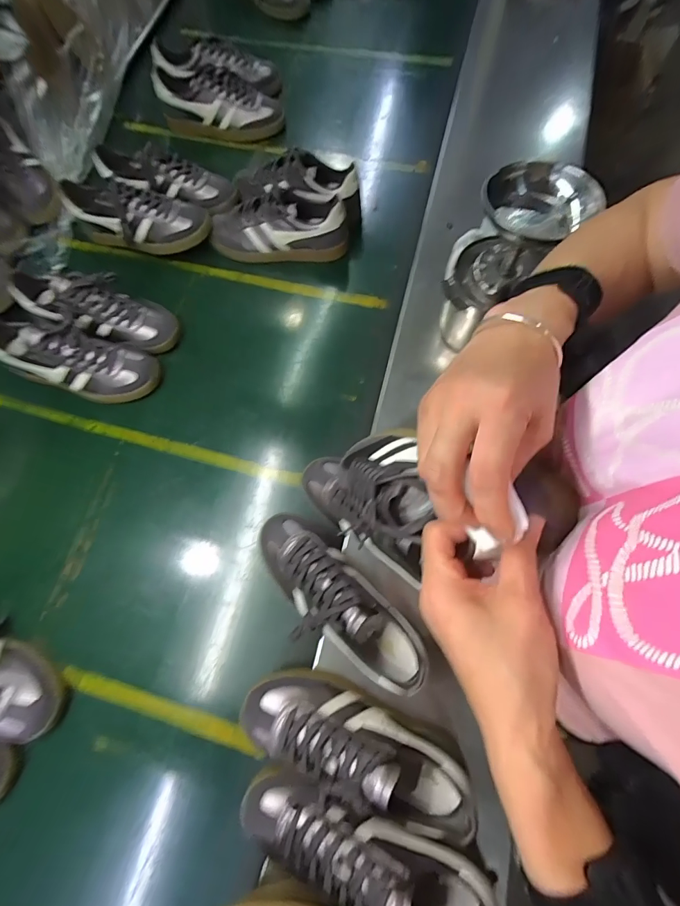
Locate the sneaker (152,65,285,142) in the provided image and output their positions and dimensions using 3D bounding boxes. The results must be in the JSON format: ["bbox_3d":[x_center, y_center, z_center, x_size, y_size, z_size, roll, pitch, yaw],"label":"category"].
[{"bbox_3d":[-0.263,-0.777,0.856,0.258,0.114,0.081,6,71,4],"label":"sneaker"}]

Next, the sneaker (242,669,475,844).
[{"bbox_3d":[0.009,0.327,0.427,0.257,0.083,0.091,20,73,9],"label":"sneaker"}]

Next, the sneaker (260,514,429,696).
[{"bbox_3d":[-0.009,0.174,0.477,0.264,0.086,0.083,43,77,15],"label":"sneaker"}]

